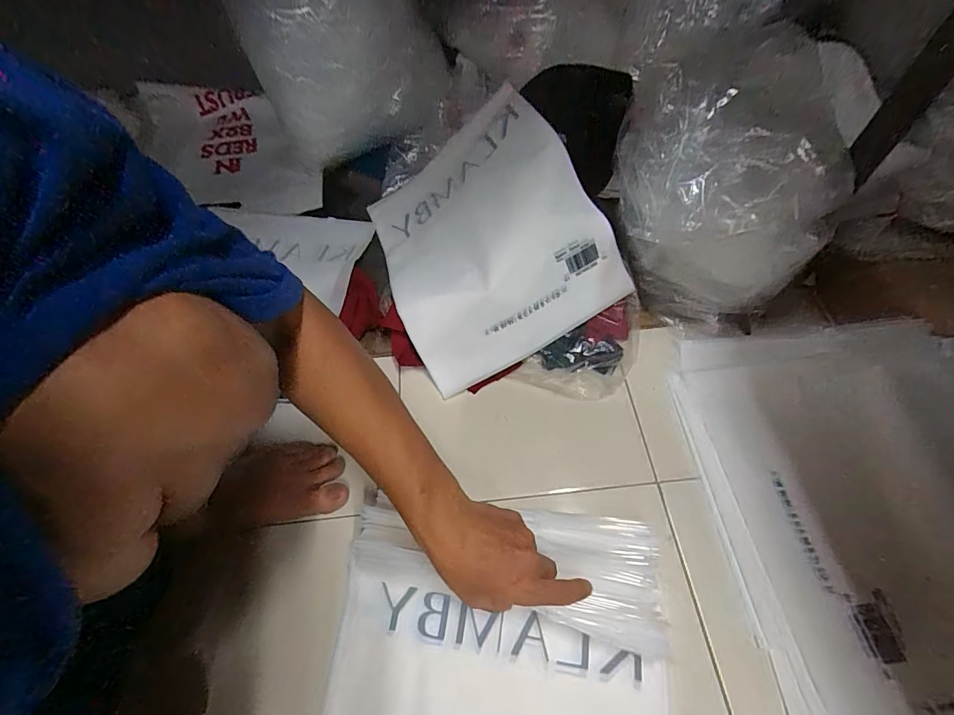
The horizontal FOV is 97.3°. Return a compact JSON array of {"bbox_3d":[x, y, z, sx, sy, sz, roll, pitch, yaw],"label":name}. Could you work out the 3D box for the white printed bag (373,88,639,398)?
[{"bbox_3d":[-0.016,-0.195,0.590,0.293,0.154,0.405,-28,61,-13],"label":"white printed bag"}]

